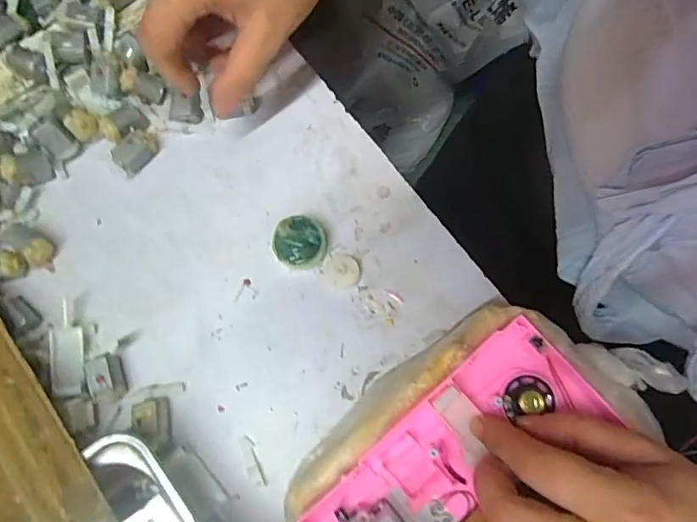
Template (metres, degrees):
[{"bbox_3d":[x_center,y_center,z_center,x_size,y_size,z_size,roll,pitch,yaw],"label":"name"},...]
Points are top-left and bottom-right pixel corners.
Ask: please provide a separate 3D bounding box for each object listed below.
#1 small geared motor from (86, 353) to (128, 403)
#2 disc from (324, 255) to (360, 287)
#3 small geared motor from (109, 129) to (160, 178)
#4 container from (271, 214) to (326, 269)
[{"bbox_3d":[-0.147,0.071,0.291,0.018,0.012,0.028,-22,78,-6],"label":"small geared motor"},{"bbox_3d":[-0.004,0.006,0.312,0.022,0.007,0.022,0,77,-1],"label":"disc"},{"bbox_3d":[-0.146,-0.075,0.326,0.031,0.017,0.018,-40,80,-9],"label":"small geared motor"},{"bbox_3d":[-0.032,-0.012,0.311,0.034,0.017,0.033,0,77,-1],"label":"container"}]

